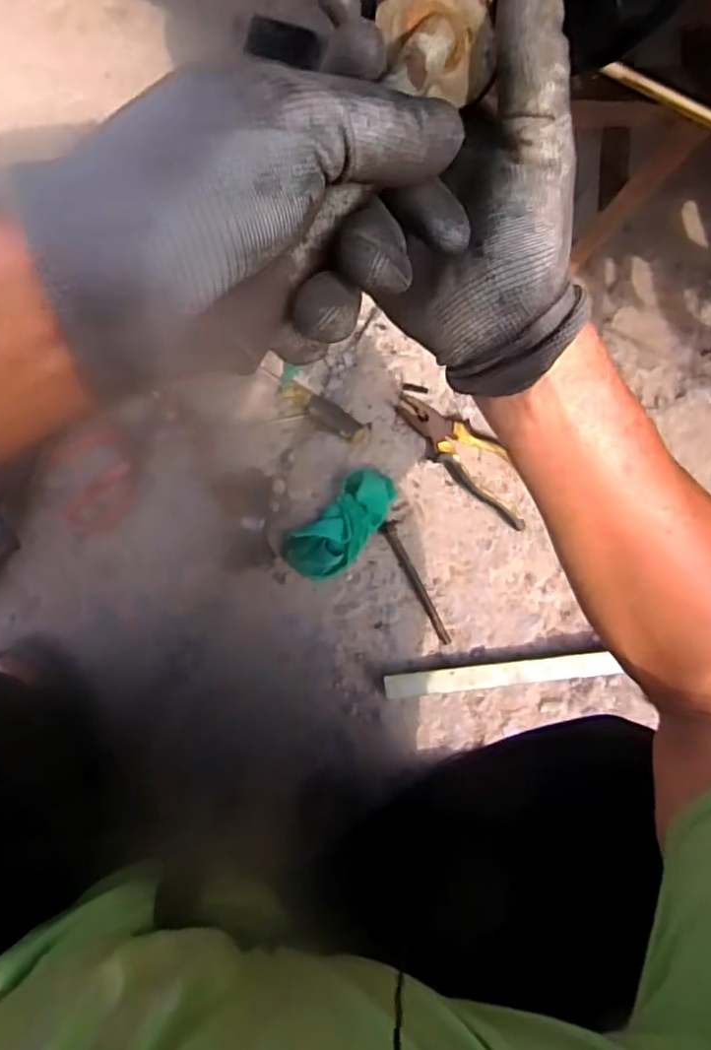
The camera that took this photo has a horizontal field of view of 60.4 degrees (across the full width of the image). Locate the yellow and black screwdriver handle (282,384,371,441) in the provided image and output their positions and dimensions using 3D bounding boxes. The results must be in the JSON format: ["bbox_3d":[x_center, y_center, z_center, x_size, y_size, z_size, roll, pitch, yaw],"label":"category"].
[{"bbox_3d":[-0.036,-0.125,0.690,0.105,0.035,0.030,29,89,0],"label":"yellow and black screwdriver handle"}]

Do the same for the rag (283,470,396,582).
[{"bbox_3d":[-0.013,0.002,0.684,0.141,0.026,0.068,-43,90,-1],"label":"rag"}]

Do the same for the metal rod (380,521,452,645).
[{"bbox_3d":[0.069,0.067,0.697,0.017,0.013,0.154,-25,90,-1],"label":"metal rod"}]

